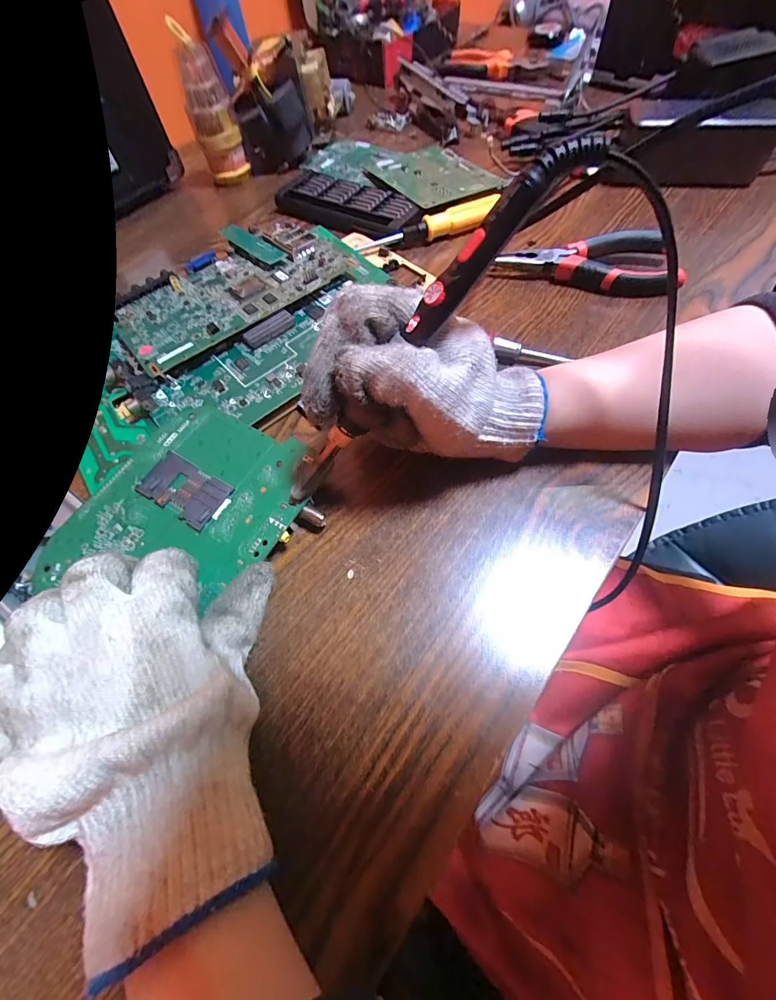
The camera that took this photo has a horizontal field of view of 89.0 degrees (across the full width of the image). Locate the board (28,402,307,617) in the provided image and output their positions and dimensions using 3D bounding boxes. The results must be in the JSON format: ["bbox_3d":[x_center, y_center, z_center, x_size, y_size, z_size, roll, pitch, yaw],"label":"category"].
[{"bbox_3d":[-0.117,0.004,0.232,0.116,0.009,0.127,24,65,12],"label":"board"}]

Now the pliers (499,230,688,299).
[{"bbox_3d":[0.172,-0.208,0.344,0.146,0.028,0.058,7,62,8],"label":"pliers"}]

